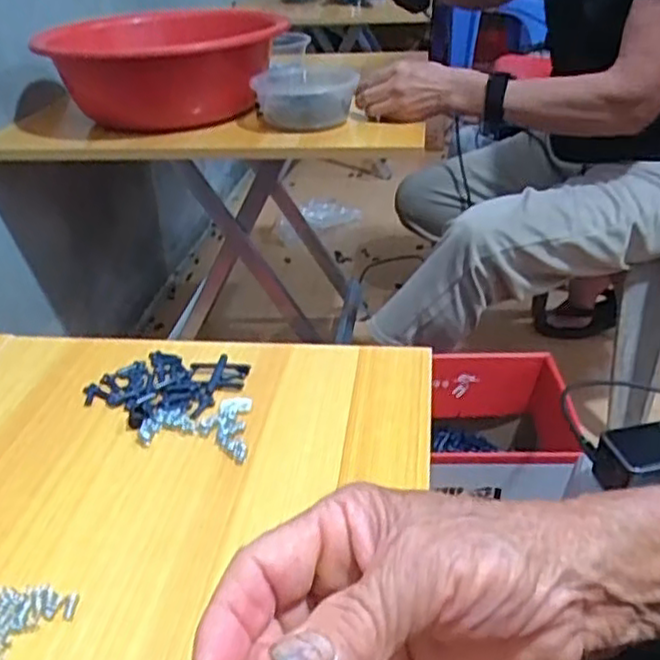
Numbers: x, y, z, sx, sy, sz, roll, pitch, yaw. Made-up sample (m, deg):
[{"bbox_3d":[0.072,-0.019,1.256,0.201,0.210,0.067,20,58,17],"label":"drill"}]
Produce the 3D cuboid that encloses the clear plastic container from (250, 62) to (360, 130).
[{"bbox_3d":[-0.032,-0.323,0.967,0.141,0.062,0.149,-3,32,-1],"label":"clear plastic container"}]

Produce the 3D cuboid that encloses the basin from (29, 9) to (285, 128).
[{"bbox_3d":[-0.217,-0.370,0.997,0.290,0.120,0.250,4,33,11],"label":"basin"}]

